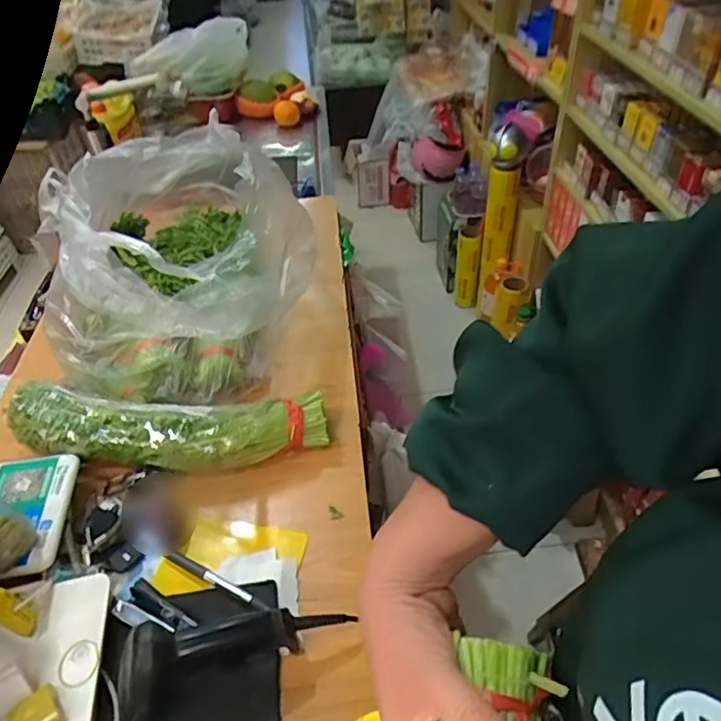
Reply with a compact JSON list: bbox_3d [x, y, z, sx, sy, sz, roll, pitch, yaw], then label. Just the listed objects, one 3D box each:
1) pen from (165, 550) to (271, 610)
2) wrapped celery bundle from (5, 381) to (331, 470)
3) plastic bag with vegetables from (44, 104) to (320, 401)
[{"bbox_3d":[-0.139,0.213,0.568,0.126,0.013,0.012,19,47,23],"label":"pen"},{"bbox_3d":[-0.224,0.074,0.666,0.368,0.054,0.096,0,43,4],"label":"wrapped celery bundle"},{"bbox_3d":[-0.221,-0.146,0.771,0.300,0.201,0.400,-2,43,2],"label":"plastic bag with vegetables"}]

